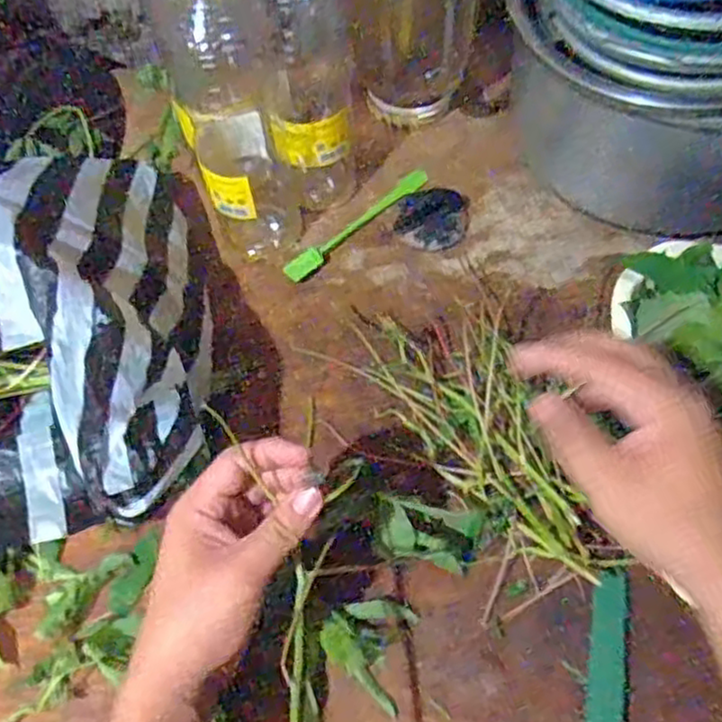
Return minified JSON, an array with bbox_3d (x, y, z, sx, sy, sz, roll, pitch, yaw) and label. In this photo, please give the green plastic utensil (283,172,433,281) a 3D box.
[{"bbox_3d":[-0.002,-0.130,0.670,0.168,0.017,0.021,-37,66,-17],"label":"green plastic utensil"}]

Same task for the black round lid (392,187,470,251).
[{"bbox_3d":[0.068,-0.135,0.670,0.067,0.012,0.065,-1,61,1],"label":"black round lid"}]

